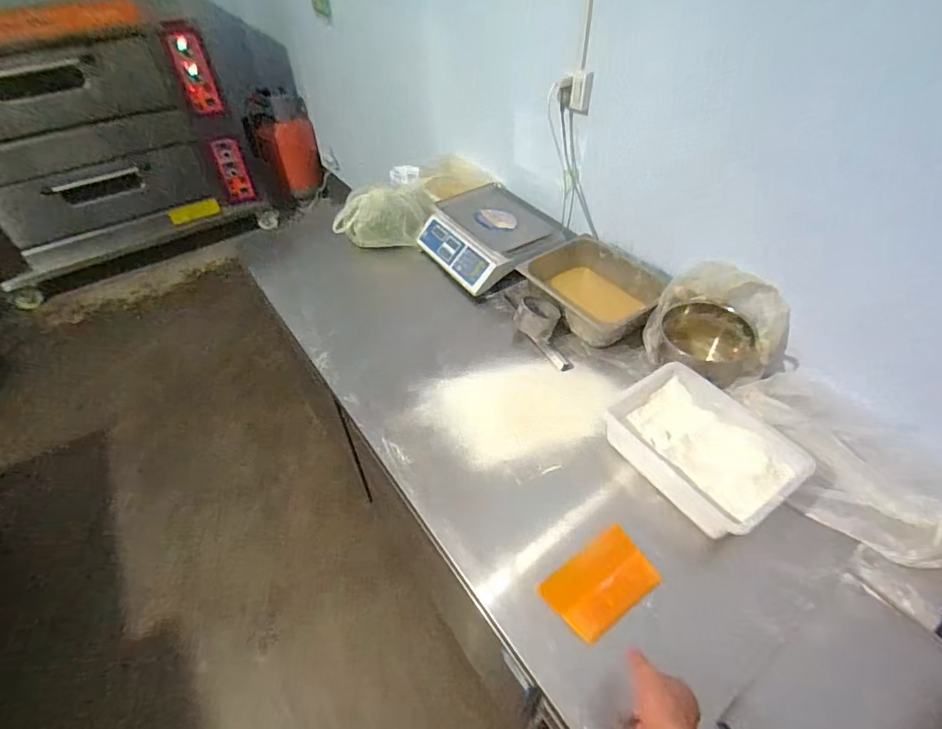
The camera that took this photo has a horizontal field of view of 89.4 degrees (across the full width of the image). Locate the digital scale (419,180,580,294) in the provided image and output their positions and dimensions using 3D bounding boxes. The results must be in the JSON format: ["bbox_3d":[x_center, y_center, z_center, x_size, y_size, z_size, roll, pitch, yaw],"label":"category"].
[{"bbox_3d":[0.058,-0.394,1.398,0.353,0.103,0.398,-26,51,-21],"label":"digital scale"}]

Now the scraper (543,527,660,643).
[{"bbox_3d":[0.214,0.355,0.780,0.180,0.011,0.111,-29,46,-24],"label":"scraper"}]

